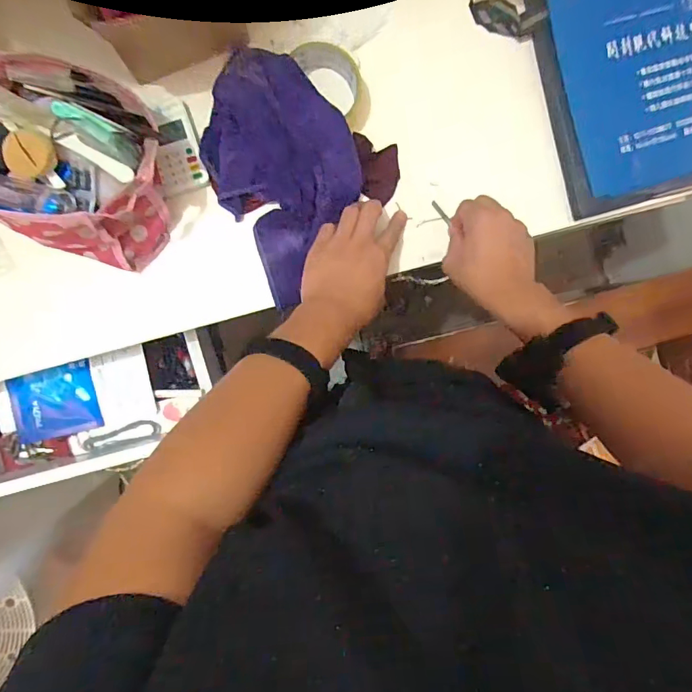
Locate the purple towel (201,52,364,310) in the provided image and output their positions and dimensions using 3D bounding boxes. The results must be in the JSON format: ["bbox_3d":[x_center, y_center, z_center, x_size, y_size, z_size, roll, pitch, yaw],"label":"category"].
[{"bbox_3d":[-0.063,-0.180,0.492,0.145,0.043,0.226,-29,94,-1],"label":"purple towel"}]

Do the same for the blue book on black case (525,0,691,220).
[{"bbox_3d":[0.307,-0.282,0.509,0.174,0.017,0.243,-17,97,3],"label":"blue book on black case"}]

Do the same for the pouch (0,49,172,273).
[{"bbox_3d":[-0.266,-0.171,0.449,0.185,0.097,0.164,14,93,-4],"label":"pouch"}]

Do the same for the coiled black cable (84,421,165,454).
[{"bbox_3d":[-0.293,0.120,0.622,0.095,0.011,0.035,-10,104,-12],"label":"coiled black cable"}]

